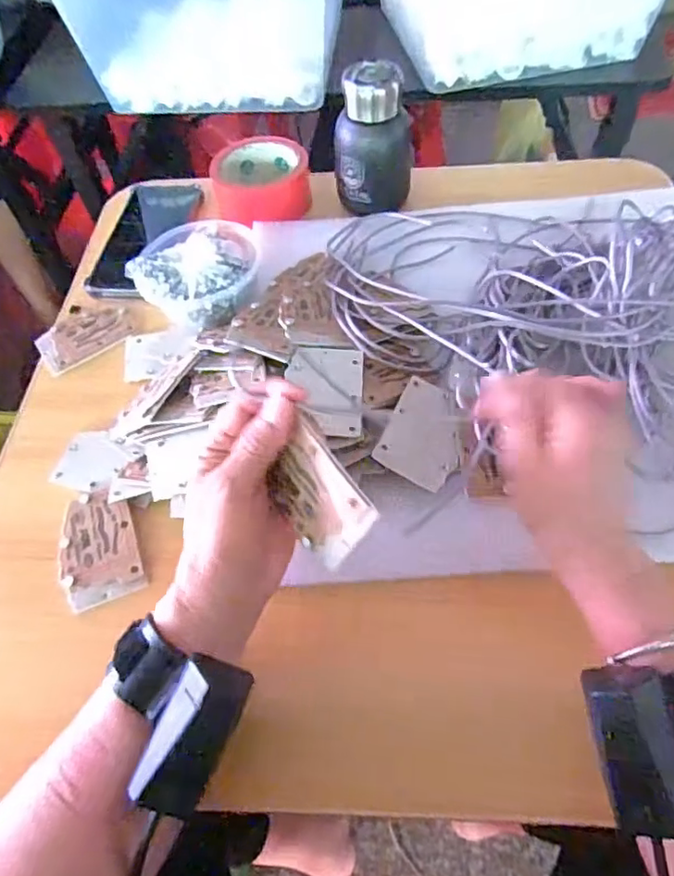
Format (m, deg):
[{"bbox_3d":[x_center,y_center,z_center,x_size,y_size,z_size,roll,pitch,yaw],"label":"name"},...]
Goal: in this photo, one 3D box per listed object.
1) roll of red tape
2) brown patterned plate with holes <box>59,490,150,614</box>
[{"bbox_3d":[-0.078,-0.265,0.610,0.098,0.043,0.097,-9,57,-1],"label":"roll of red tape"},{"bbox_3d":[-0.165,0.075,0.409,0.052,0.005,0.080,-22,63,-8],"label":"brown patterned plate with holes"}]

